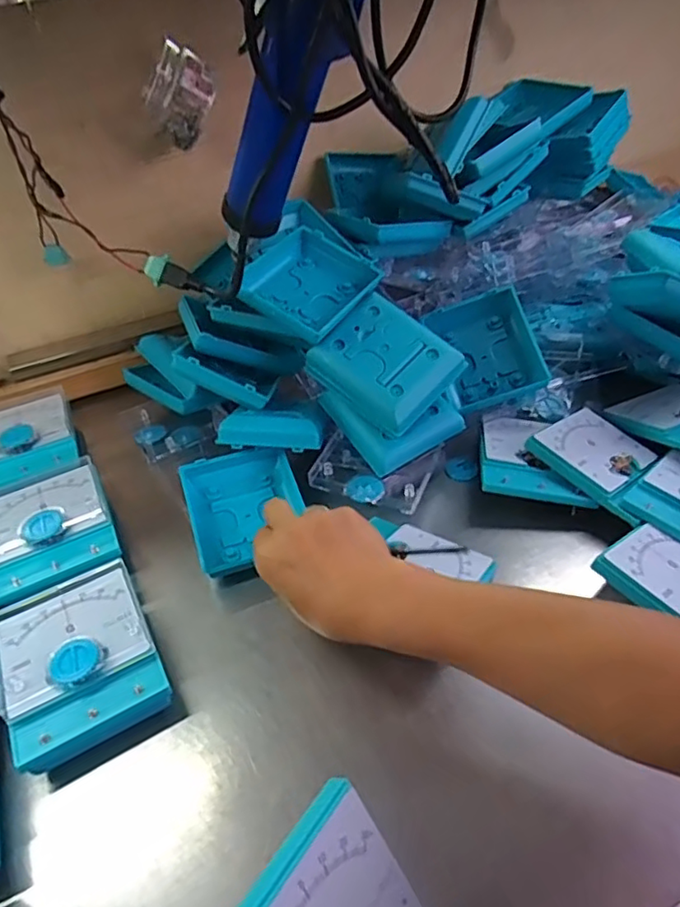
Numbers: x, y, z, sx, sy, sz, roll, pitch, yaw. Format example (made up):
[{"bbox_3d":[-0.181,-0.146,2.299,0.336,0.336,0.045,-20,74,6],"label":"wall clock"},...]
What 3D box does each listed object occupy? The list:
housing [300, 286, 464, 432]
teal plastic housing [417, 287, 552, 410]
[{"bbox_3d":[0.040,-0.081,0.518,0.108,0.030,0.092,41,79,11],"label":"housing"},{"bbox_3d":[0.144,-0.102,0.574,0.090,0.020,0.111,-23,71,19],"label":"teal plastic housing"}]

